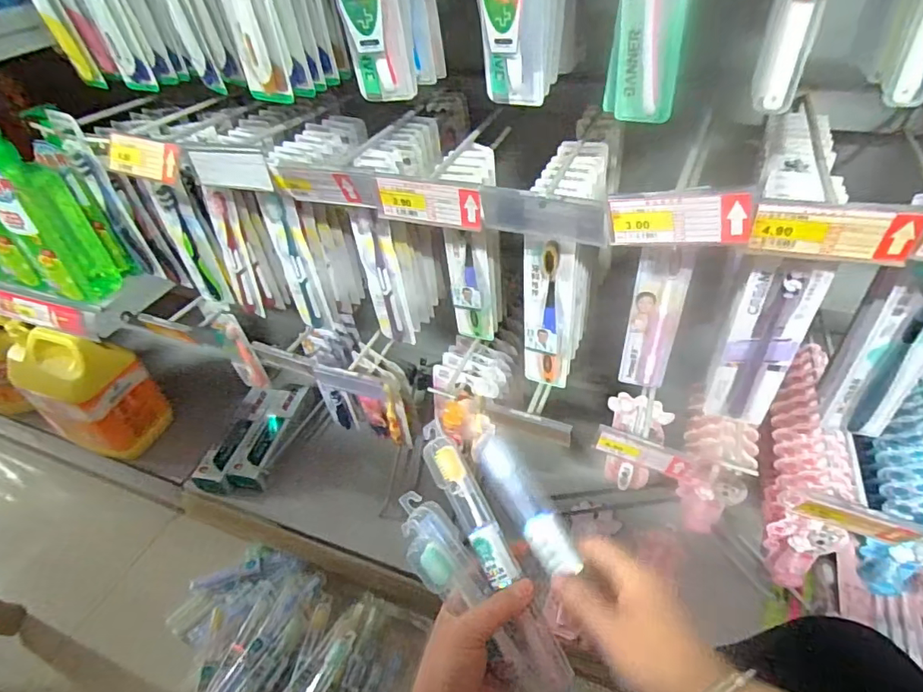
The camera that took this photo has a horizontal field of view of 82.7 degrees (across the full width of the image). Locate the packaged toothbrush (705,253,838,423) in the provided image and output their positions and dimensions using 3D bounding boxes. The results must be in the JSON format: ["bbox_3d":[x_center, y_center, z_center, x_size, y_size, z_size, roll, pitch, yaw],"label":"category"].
[{"bbox_3d":[0.278,0.000,0.488,0.060,0.192,0.025,26,51,30],"label":"packaged toothbrush"}]

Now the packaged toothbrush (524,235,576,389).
[{"bbox_3d":[0.087,-0.026,0.546,0.051,0.184,0.024,12,45,18],"label":"packaged toothbrush"}]

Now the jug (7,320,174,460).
[{"bbox_3d":[-0.707,0.078,0.980,0.207,0.257,0.131,10,45,16],"label":"jug"}]

